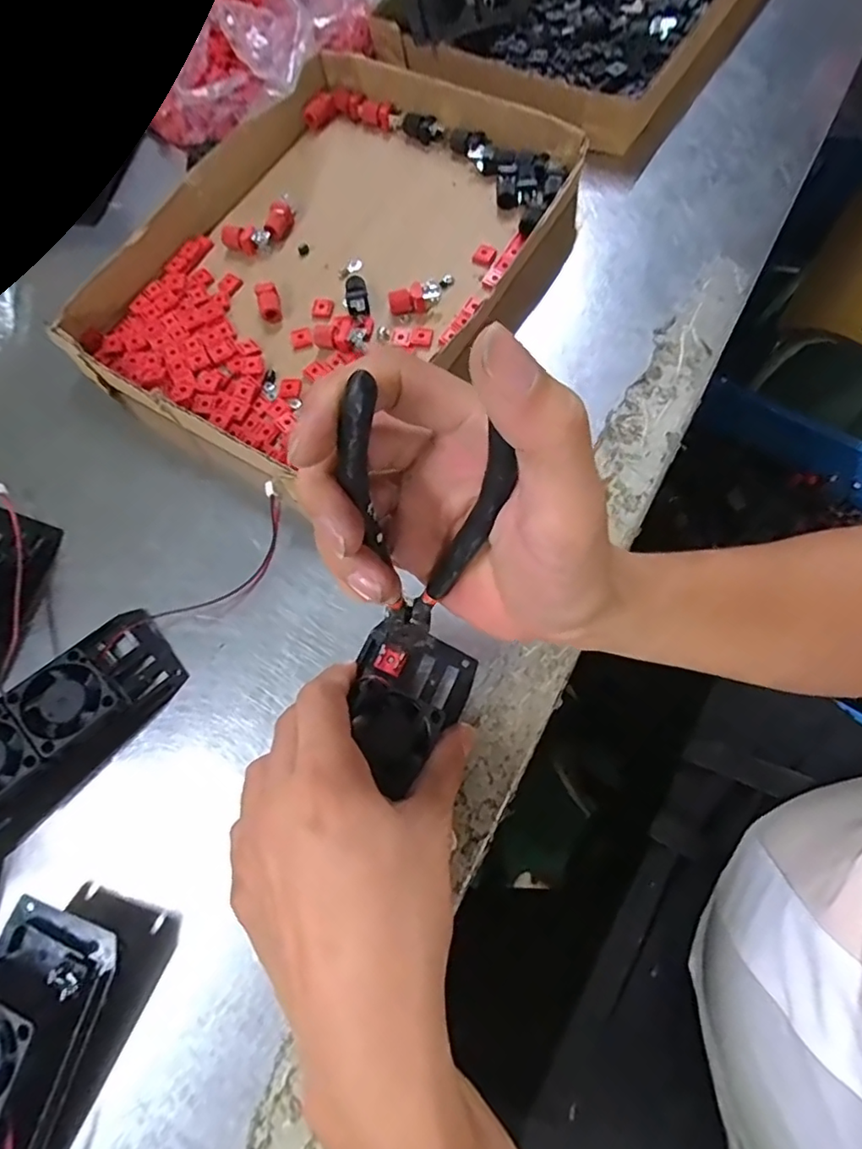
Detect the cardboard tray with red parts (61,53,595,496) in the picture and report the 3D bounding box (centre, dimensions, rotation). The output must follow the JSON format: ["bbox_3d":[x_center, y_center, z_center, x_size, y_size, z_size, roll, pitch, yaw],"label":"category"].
[{"bbox_3d":[-0.065,-0.216,0.389,0.261,0.034,0.319,29,76,13],"label":"cardboard tray with red parts"}]

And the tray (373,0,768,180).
[{"bbox_3d":[0.124,-0.485,0.451,0.261,0.060,0.329,28,75,13],"label":"tray"}]

